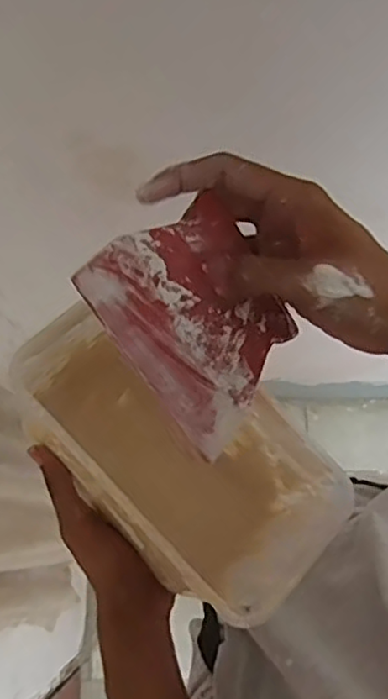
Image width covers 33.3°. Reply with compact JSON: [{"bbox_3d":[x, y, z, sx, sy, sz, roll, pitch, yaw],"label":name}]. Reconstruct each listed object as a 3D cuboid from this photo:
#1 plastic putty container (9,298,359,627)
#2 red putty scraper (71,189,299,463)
[{"bbox_3d":[-0.009,0.064,0.417,0.195,0.133,0.111,43,80,11],"label":"plastic putty container"},{"bbox_3d":[0.004,-0.019,0.353,0.101,0.004,0.118,-47,113,-29],"label":"red putty scraper"}]

